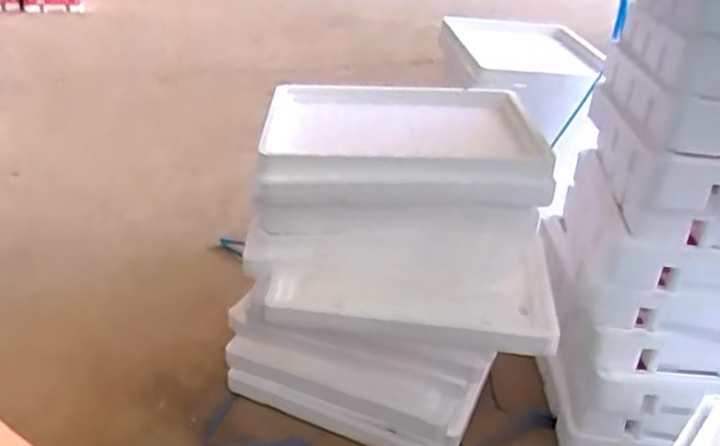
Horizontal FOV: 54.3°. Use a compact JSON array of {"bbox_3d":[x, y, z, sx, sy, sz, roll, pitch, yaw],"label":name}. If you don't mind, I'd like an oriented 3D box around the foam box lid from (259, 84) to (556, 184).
[{"bbox_3d":[0.055,-0.109,0.962,0.371,0.089,0.276,4,27,-1],"label":"foam box lid"}]

